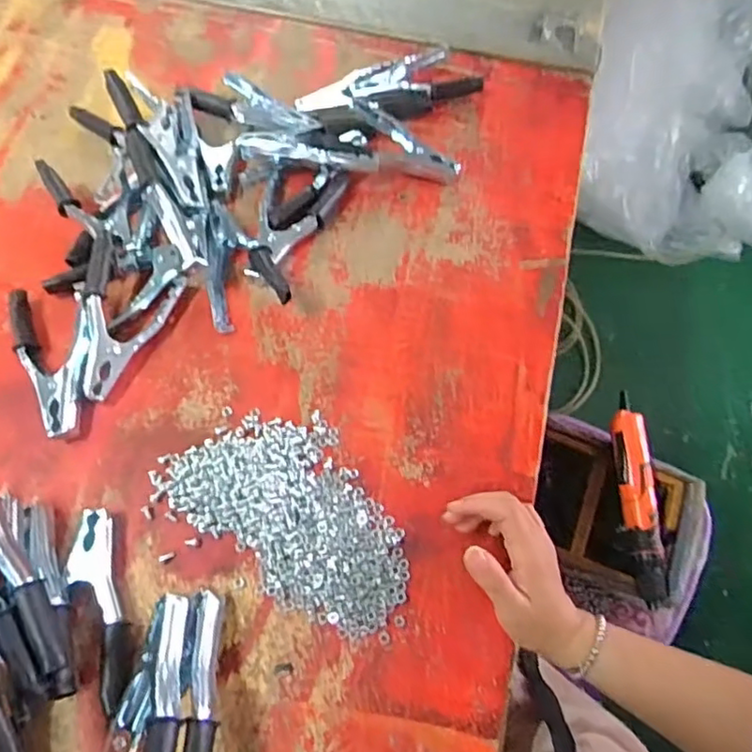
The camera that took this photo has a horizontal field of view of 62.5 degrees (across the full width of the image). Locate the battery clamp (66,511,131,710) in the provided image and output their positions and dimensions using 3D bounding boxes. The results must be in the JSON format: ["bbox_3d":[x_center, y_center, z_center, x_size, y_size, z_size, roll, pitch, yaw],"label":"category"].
[{"bbox_3d":[-0.208,0.175,0.468,0.036,0.020,0.142,-17,67,-8],"label":"battery clamp"}]

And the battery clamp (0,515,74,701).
[{"bbox_3d":[-0.253,0.146,0.429,0.035,0.033,0.154,-33,71,-15],"label":"battery clamp"}]

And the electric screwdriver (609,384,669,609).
[{"bbox_3d":[0.320,0.146,0.759,0.051,0.037,0.246,2,66,-1],"label":"electric screwdriver"}]

